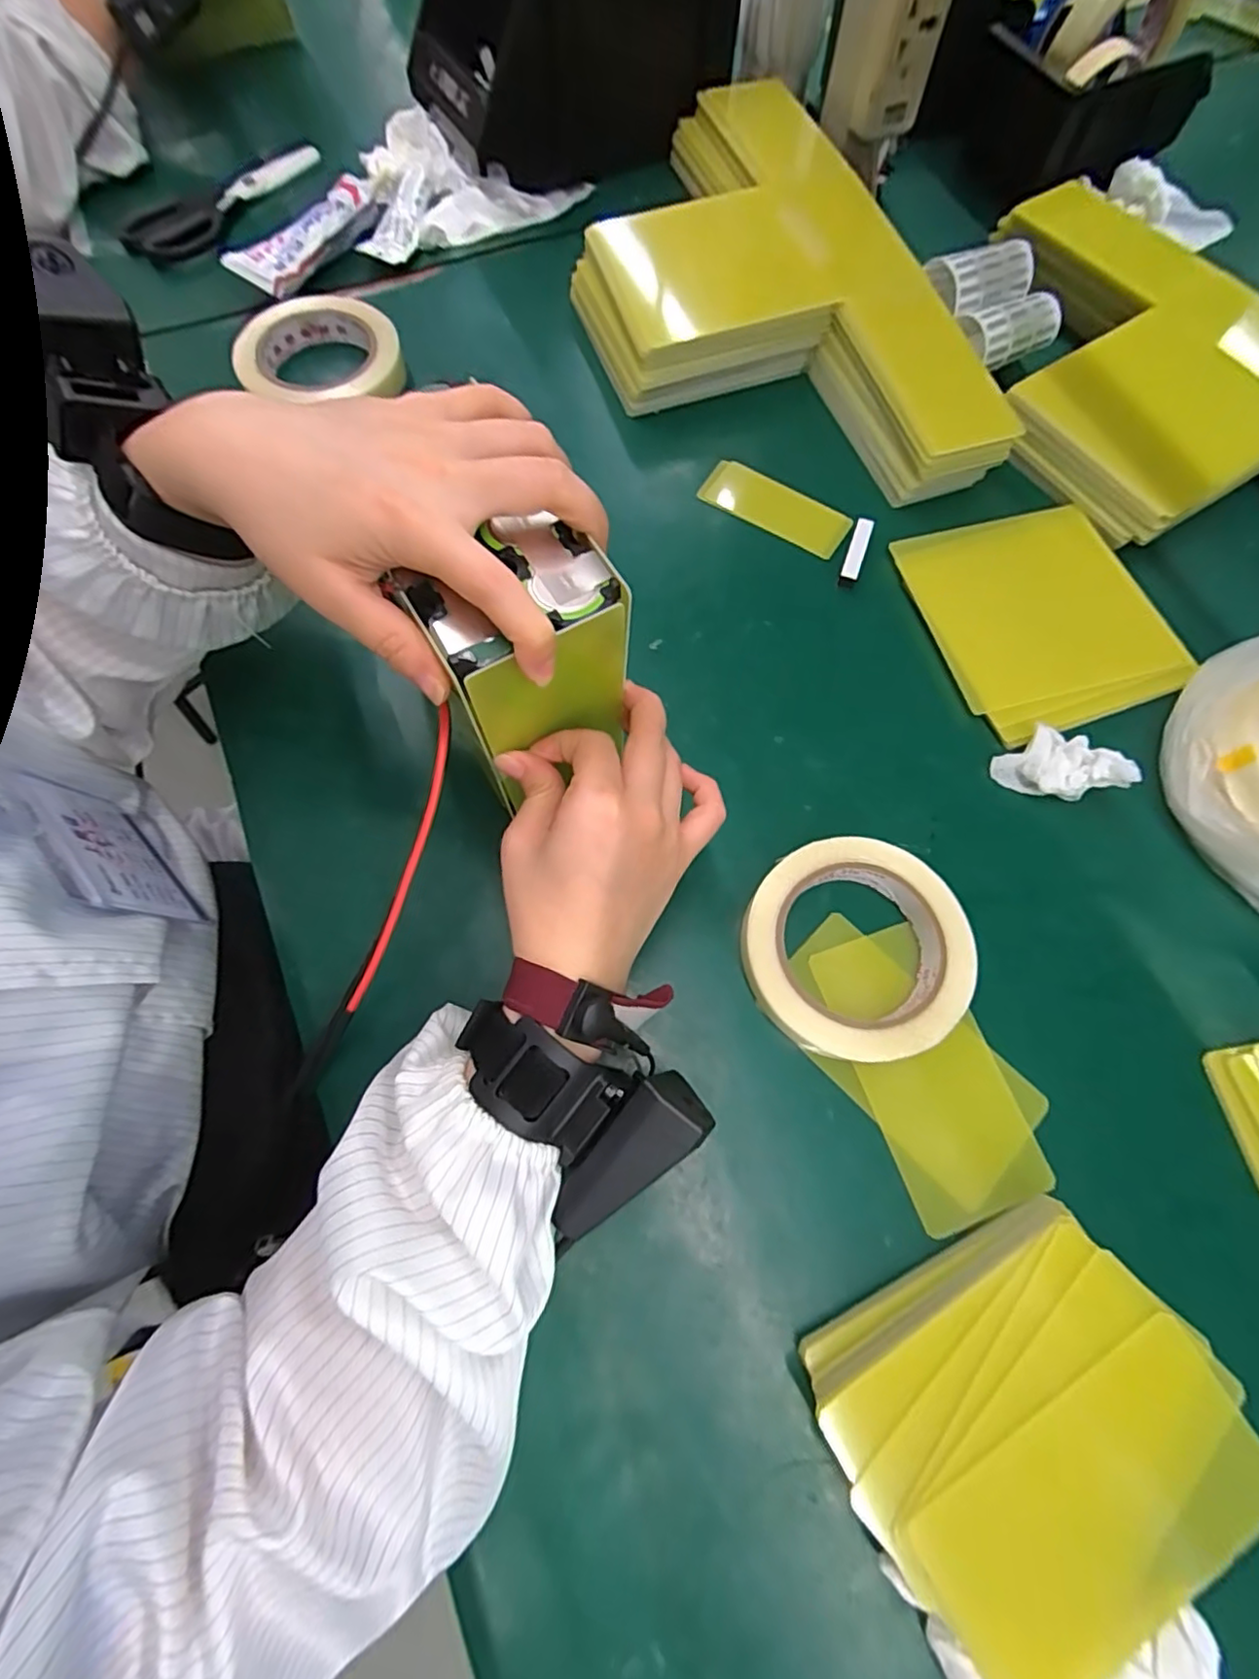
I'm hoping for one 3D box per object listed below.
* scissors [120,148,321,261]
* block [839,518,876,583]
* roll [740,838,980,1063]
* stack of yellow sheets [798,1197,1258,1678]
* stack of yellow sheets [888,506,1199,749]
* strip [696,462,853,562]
[{"bbox_3d":[-0.342,-0.544,0.524,0.069,0.013,0.187,26,72,9],"label":"scissors"},{"bbox_3d":[0.152,-0.194,0.417,0.012,0.009,0.053,19,71,7],"label":"block"},{"bbox_3d":[0.117,0.055,0.322,0.109,0.026,0.111,0,70,0],"label":"roll"},{"bbox_3d":[0.162,0.238,0.254,0.145,0.029,0.120,-26,72,-9],"label":"stack of yellow sheets"},{"bbox_3d":[0.267,-0.145,0.403,0.147,0.008,0.154,-15,71,-6],"label":"stack of yellow sheets"},{"bbox_3d":[0.102,-0.234,0.437,0.104,0.004,0.041,31,73,10],"label":"strip"}]

